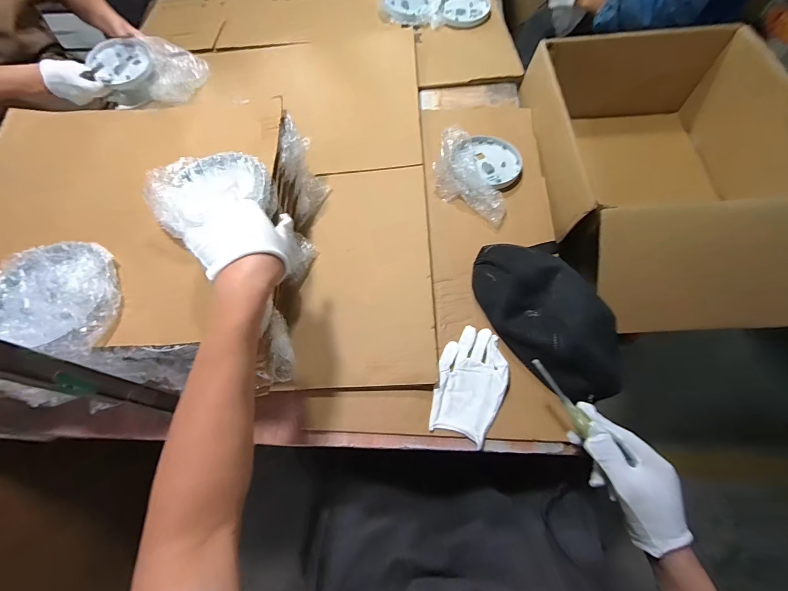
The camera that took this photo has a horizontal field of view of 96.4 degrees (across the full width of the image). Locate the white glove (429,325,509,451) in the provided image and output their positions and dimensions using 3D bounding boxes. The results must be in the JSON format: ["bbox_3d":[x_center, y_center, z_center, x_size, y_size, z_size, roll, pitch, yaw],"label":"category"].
[{"bbox_3d":[0.114,0.125,0.521,0.095,0.019,0.162,12,65,9],"label":"white glove"}]

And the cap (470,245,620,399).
[{"bbox_3d":[0.230,0.023,0.529,0.140,0.074,0.273,-27,66,-10],"label":"cap"}]

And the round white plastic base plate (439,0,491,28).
[{"bbox_3d":[0.189,-0.769,0.942,0.128,0.019,0.138,-1,64,2],"label":"round white plastic base plate"}]

